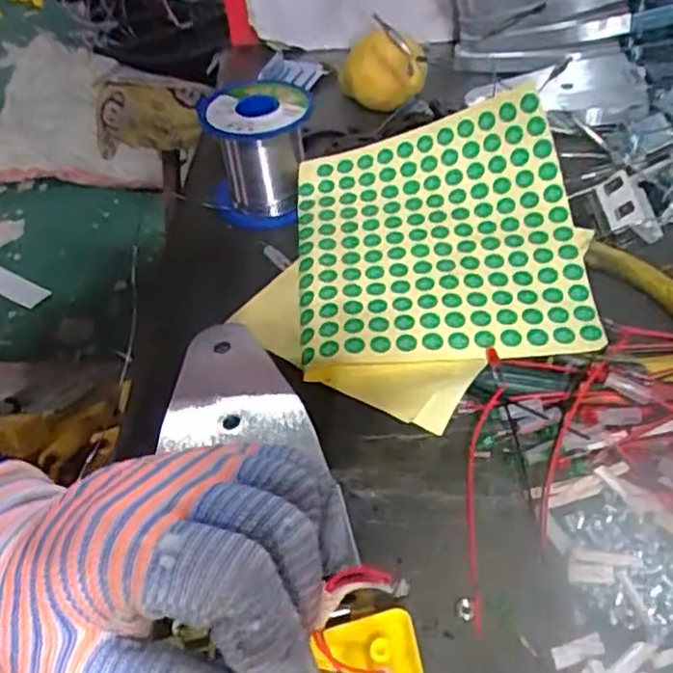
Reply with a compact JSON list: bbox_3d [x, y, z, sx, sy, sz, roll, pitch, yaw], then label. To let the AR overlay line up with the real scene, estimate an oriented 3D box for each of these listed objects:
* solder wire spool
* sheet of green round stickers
[{"bbox_3d":[-0.047,-0.114,0.429,0.058,0.066,0.062,-2,48,3],"label":"solder wire spool"},{"bbox_3d":[0.050,-0.055,0.359,0.143,0.048,0.150,-2,49,3],"label":"sheet of green round stickers"}]

